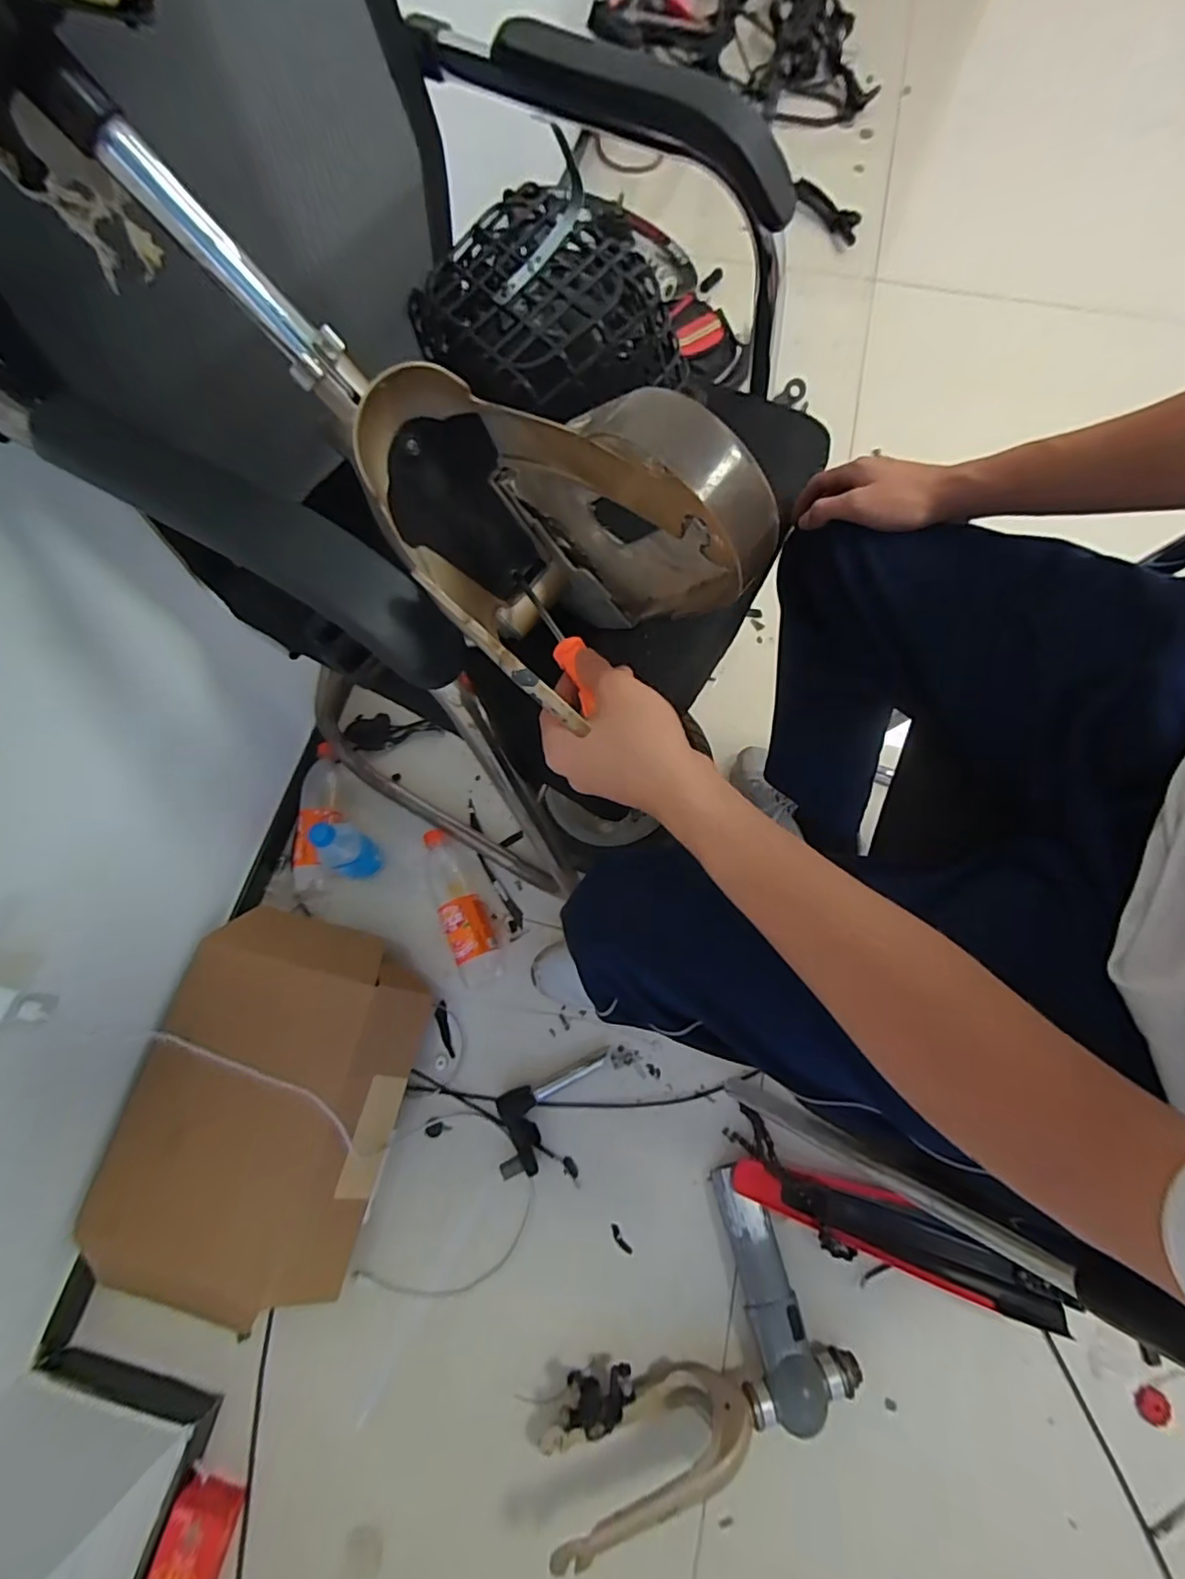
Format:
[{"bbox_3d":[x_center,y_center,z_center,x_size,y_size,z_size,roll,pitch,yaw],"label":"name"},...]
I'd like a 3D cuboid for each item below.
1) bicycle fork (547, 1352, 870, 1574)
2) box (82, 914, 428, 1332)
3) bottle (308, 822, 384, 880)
[{"bbox_3d":[0.123,0.690,0.649,0.365,0.096,0.115,-15,70,-4],"label":"bicycle fork"},{"bbox_3d":[-0.417,0.387,0.738,0.330,0.142,0.441,13,71,6],"label":"box"},{"bbox_3d":[-0.353,0.085,0.841,0.056,0.158,0.061,0,70,1],"label":"bottle"}]

